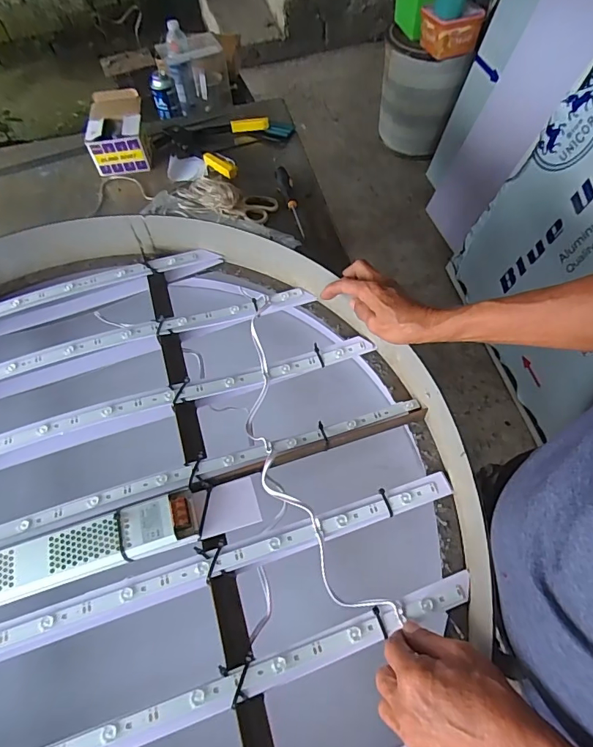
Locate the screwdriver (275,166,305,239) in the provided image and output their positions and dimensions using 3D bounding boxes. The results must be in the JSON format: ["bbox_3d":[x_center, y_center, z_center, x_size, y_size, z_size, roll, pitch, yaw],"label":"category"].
[{"bbox_3d":[-0.013,-0.338,0.879,0.031,0.031,0.192,-10,59,-4],"label":"screwdriver"}]

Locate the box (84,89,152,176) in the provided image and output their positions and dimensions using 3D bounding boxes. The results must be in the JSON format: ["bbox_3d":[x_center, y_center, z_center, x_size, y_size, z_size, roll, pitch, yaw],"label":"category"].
[{"bbox_3d":[-0.393,-0.534,0.992,0.119,0.094,0.175,-10,59,-4],"label":"box"}]

